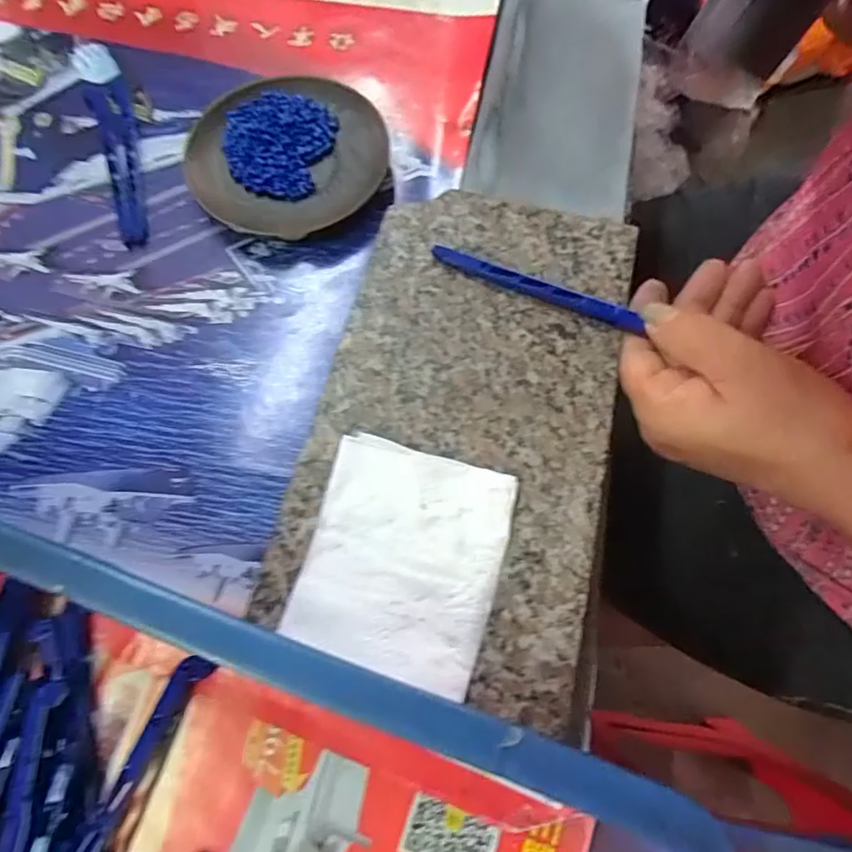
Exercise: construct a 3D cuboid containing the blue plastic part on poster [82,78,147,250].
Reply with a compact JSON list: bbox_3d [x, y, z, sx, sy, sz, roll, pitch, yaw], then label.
[{"bbox_3d":[-0.184,-0.164,0.333,0.024,0.005,0.134,-22,71,-6],"label":"blue plastic part on poster"}]

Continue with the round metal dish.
[{"bbox_3d":[-0.081,-0.155,0.323,0.113,0.017,0.112,0,70,1],"label":"round metal dish"}]

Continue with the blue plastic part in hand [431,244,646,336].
[{"bbox_3d":[0.054,-0.069,0.270,0.106,0.007,0.010,21,72,6],"label":"blue plastic part in hand"}]

